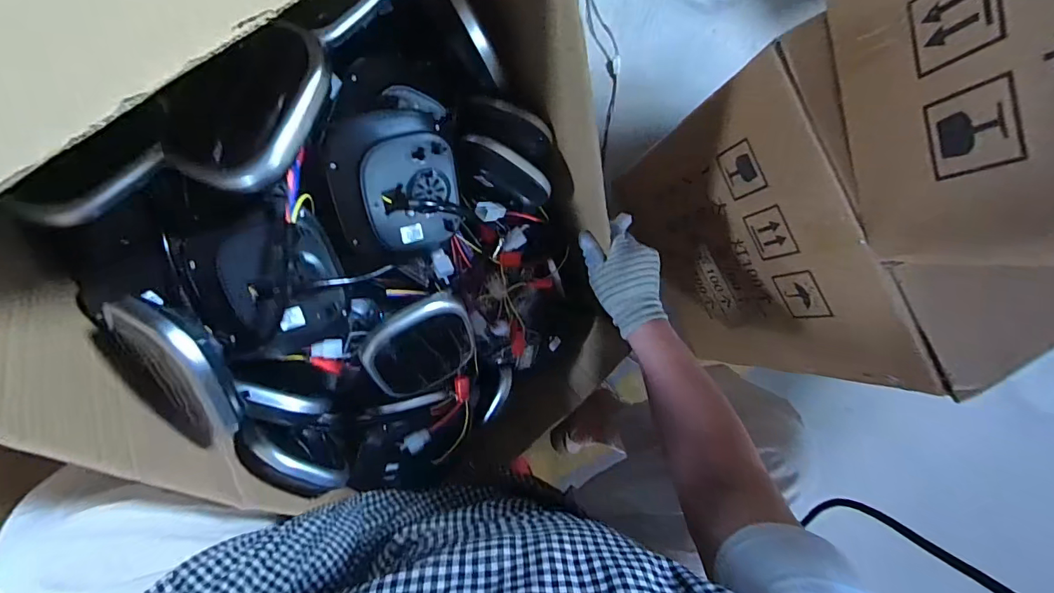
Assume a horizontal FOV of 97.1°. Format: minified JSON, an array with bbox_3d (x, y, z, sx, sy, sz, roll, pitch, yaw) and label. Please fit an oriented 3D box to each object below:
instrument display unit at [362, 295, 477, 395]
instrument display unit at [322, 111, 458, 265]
[{"bbox_3d":[-0.114,0.055,0.511,0.117,0.134,0.045,-31,57,-16],"label":"instrument display unit"},{"bbox_3d":[-0.126,-0.096,0.452,0.117,0.051,0.149,-7,119,-22],"label":"instrument display unit"}]

